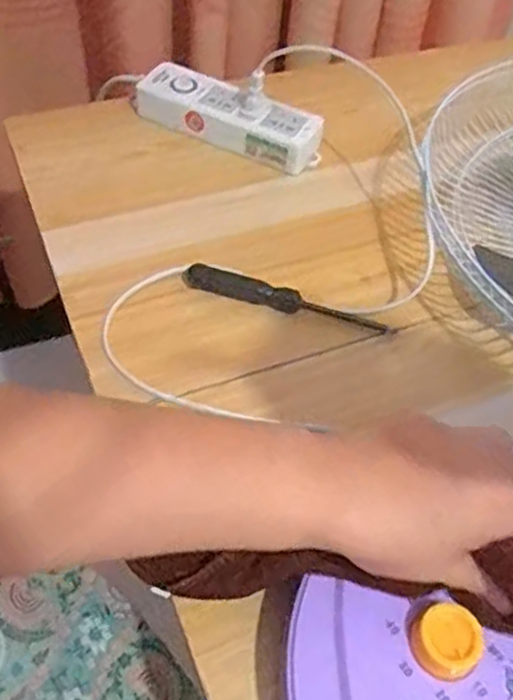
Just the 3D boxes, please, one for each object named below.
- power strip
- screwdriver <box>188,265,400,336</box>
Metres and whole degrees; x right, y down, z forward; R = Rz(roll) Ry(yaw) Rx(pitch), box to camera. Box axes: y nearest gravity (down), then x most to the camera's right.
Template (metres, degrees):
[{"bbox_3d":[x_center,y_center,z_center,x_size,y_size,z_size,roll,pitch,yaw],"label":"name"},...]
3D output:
[{"bbox_3d":[-0.025,-0.213,0.626,0.174,0.037,0.058,24,52,13],"label":"power strip"},{"bbox_3d":[0.023,-0.041,0.522,0.158,0.016,0.021,17,51,8],"label":"screwdriver"}]

